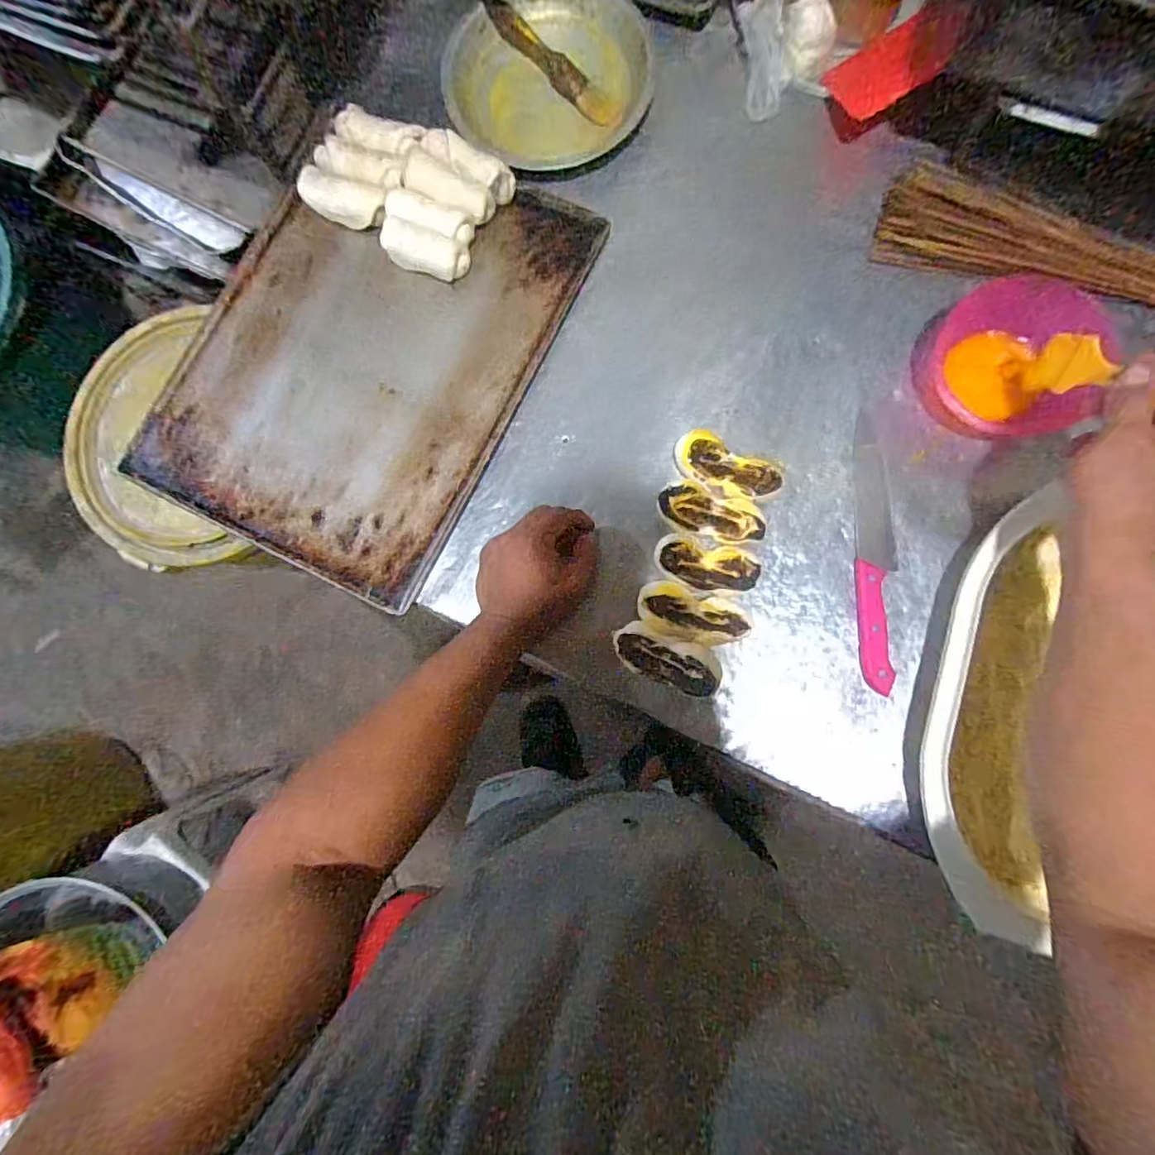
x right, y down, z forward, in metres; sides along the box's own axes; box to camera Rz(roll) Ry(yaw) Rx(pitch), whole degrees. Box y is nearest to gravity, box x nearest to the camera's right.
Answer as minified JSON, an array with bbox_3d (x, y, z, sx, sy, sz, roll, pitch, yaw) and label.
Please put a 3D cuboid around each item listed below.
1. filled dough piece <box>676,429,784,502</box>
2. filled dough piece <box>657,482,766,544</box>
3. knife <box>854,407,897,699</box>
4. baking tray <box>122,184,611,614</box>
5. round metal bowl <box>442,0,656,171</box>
[{"bbox_3d":[0.140,-0.099,0.508,0.100,0.034,0.054,20,85,4],"label":"filled dough piece"},{"bbox_3d":[0.124,-0.058,0.505,0.099,0.029,0.042,17,85,4],"label":"filled dough piece"},{"bbox_3d":[0.278,-0.027,0.499,0.035,0.015,0.257,4,84,2],"label":"knife"},{"bbox_3d":[-0.207,-0.226,0.540,0.319,0.015,0.440,27,85,4],"label":"baking tray"},{"bbox_3d":[-0.031,-0.519,0.554,0.207,0.024,0.189,0,84,2],"label":"round metal bowl"}]

